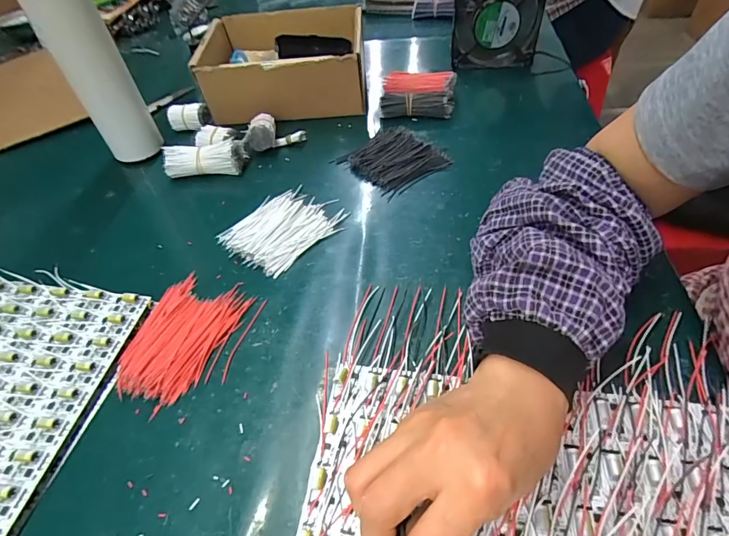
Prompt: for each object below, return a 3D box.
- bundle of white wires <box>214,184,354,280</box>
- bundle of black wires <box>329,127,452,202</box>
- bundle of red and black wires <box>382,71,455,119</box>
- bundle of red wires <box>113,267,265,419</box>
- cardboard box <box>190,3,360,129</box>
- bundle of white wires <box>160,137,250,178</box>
[{"bbox_3d":[-0.086,-0.045,0.433,0.092,0.010,0.116,31,59,30],"label":"bundle of white wires"},{"bbox_3d":[0.034,-0.134,0.495,0.099,0.013,0.108,-31,52,-20],"label":"bundle of black wires"},{"bbox_3d":[0.073,-0.238,0.564,0.097,0.036,0.064,4,49,10],"label":"bundle of red and black wires"},{"bbox_3d":[-0.149,0.056,0.349,0.097,0.011,0.119,2,49,9],"label":"bundle of red wires"},{"bbox_3d":[-0.112,-0.303,0.604,0.217,0.084,0.201,-3,48,5],"label":"cardboard box"},{"bbox_3d":[-0.196,-0.134,0.508,0.095,0.033,0.036,-6,48,2],"label":"bundle of white wires"}]

